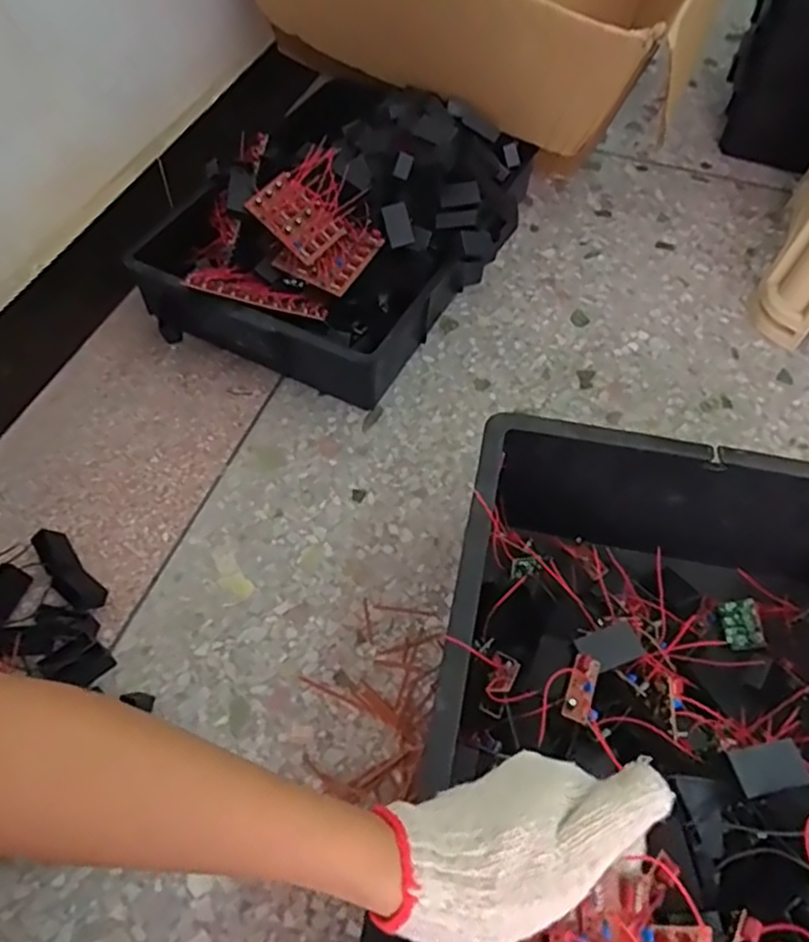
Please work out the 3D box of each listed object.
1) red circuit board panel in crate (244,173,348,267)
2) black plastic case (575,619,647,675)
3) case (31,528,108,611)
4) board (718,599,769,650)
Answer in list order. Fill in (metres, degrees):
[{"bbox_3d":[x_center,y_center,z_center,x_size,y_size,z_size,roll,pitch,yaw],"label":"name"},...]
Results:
[{"bbox_3d":[-0.121,-0.281,0.768,0.095,0.011,0.060,43,87,-7],"label":"red circuit board panel in crate"},{"bbox_3d":[0.153,0.133,0.516,0.052,0.013,0.030,-16,62,-26],"label":"black plastic case"},{"bbox_3d":[-0.322,0.096,0.659,0.032,0.037,0.095,-38,64,-24],"label":"case"},{"bbox_3d":[0.312,0.142,0.637,0.034,0.005,0.047,-9,56,11],"label":"board"}]

